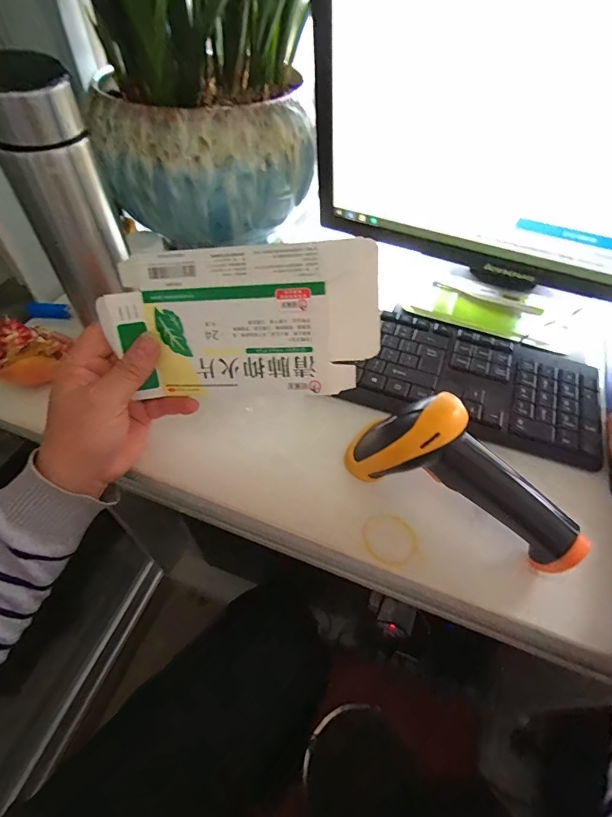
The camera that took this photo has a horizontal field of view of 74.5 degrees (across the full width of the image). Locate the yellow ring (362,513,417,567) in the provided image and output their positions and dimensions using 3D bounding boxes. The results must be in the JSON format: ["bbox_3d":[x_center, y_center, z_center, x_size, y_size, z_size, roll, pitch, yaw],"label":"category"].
[{"bbox_3d":[0.063,0.099,0.305,0.036,0.004,0.041,-42,62,-16],"label":"yellow ring"}]

